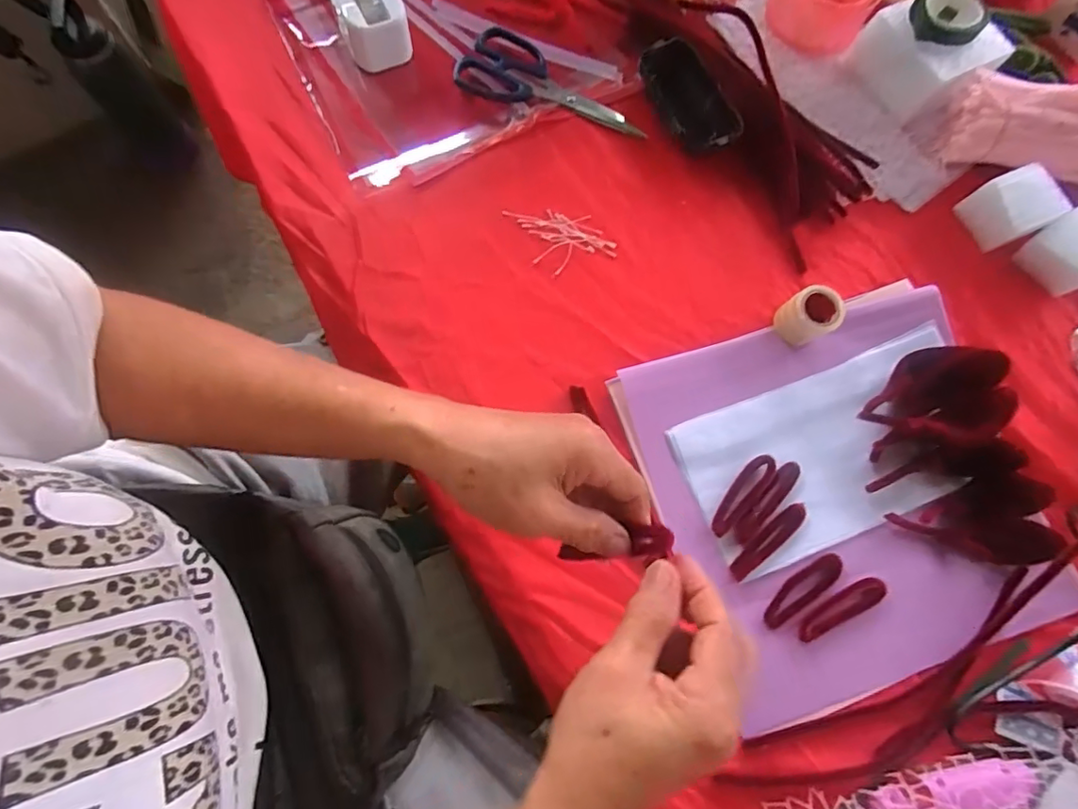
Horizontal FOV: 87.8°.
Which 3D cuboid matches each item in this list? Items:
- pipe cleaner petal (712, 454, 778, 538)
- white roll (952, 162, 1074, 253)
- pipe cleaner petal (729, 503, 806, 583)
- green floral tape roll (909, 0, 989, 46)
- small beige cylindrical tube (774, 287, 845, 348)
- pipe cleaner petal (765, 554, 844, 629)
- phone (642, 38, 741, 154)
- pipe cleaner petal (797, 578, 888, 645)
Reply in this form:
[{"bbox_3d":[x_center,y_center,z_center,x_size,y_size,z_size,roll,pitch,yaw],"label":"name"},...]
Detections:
[{"bbox_3d":[0.150,0.067,0.411,0.019,0.009,0.070,39,77,9],"label":"pipe cleaner petal"},{"bbox_3d":[0.390,-0.162,0.462,0.047,0.045,0.055,-30,78,-9],"label":"white roll"},{"bbox_3d":[0.166,0.098,0.403,0.073,0.004,0.016,-39,79,-11],"label":"pipe cleaner petal"},{"bbox_3d":[0.346,-0.331,0.476,0.059,0.011,0.055,0,86,4],"label":"green floral tape roll"},{"bbox_3d":[0.209,-0.067,0.436,0.042,0.038,0.037,-37,79,-10],"label":"small beige cylindrical tube"},{"bbox_3d":[0.187,0.131,0.395,0.071,0.004,0.021,-31,78,-9],"label":"pipe cleaner petal"},{"bbox_3d":[0.130,-0.267,0.486,0.046,0.012,0.112,-32,76,14],"label":"phone"},{"bbox_3d":[0.214,0.145,0.396,0.073,0.007,0.019,-26,77,-8],"label":"pipe cleaner petal"}]

